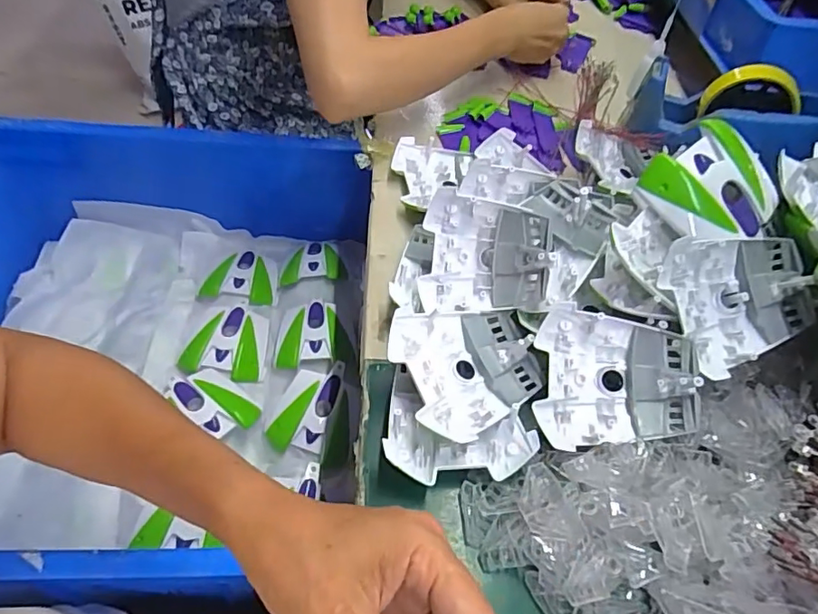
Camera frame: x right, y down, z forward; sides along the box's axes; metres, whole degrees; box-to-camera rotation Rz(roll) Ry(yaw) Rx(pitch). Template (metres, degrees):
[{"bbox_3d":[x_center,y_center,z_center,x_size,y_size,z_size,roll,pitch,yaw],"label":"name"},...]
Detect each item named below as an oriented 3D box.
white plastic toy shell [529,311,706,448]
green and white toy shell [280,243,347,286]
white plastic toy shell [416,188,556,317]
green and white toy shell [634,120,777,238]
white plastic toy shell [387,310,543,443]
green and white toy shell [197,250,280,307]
[{"bbox_3d":[0.147,0.053,0.382,0.107,0.021,0.094,4,78,8],"label":"white plastic toy shell"},{"bbox_3d":[-0.125,-0.062,0.732,0.089,0.030,0.070,7,55,0],"label":"green and white toy shell"},{"bbox_3d":[0.061,-0.041,0.434,0.101,0.020,0.095,6,91,17],"label":"white plastic toy shell"},{"bbox_3d":[0.233,-0.091,0.409,0.085,0.019,0.089,-41,89,-2],"label":"green and white toy shell"},{"bbox_3d":[0.045,0.042,0.391,0.106,0.019,0.093,-14,68,-28],"label":"white plastic toy shell"},{"bbox_3d":[-0.224,-0.038,0.711,0.093,0.025,0.084,-3,55,-7],"label":"green and white toy shell"}]

